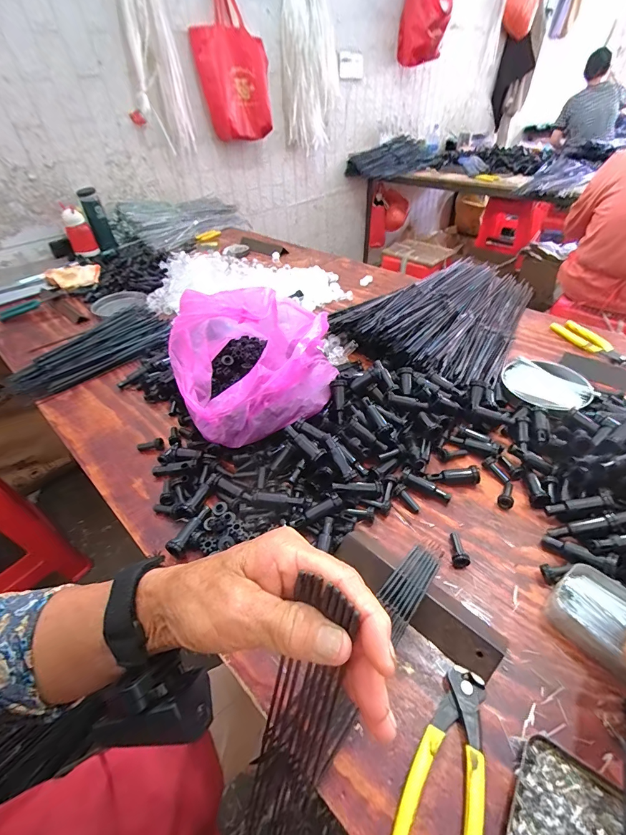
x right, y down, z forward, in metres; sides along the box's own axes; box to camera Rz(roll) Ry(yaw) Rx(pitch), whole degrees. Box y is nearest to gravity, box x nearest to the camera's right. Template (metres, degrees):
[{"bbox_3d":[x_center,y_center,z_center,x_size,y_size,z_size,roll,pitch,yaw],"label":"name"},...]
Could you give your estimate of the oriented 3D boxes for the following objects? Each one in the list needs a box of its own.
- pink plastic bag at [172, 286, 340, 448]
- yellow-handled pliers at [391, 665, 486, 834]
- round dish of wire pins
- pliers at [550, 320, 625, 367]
[{"bbox_3d":[-0.095,-0.101,0.558,0.225,0.185,0.245,-17,43,-14],"label":"pink plastic bag"},{"bbox_3d":[0.098,0.277,0.274,0.055,0.011,0.165,16,46,21],"label":"yellow-handled pliers"},{"bbox_3d":[0.379,-0.051,0.600,0.117,0.024,0.132,-17,43,-14],"label":"round dish of wire pins"},{"bbox_3d":[0.549,-0.148,0.713,0.055,0.012,0.167,-11,42,-8],"label":"pliers"}]

